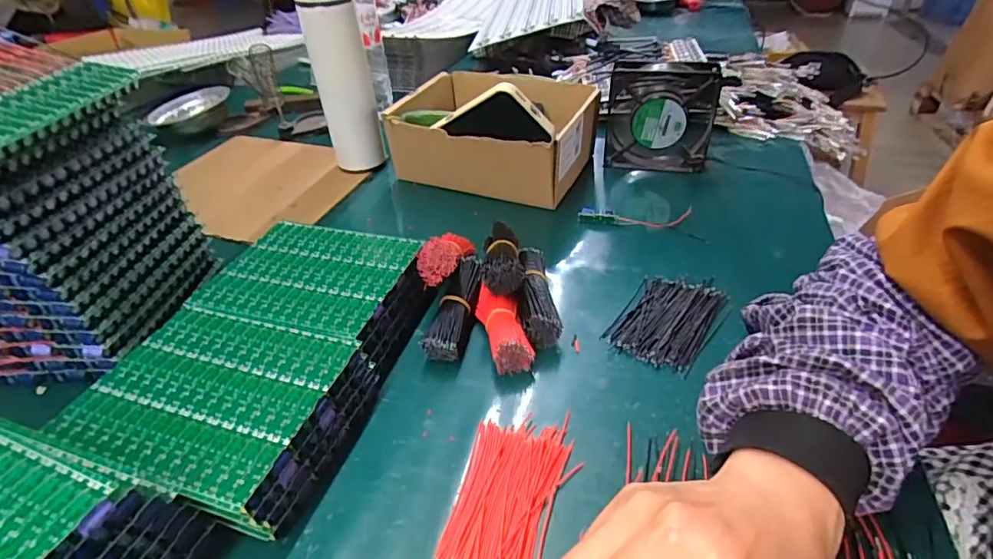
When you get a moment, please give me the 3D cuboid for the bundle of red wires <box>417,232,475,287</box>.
[{"bbox_3d":[-0.041,-0.025,0.453,0.033,0.036,0.100,5,15,8],"label":"bundle of red wires"}]

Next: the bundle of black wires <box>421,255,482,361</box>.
[{"bbox_3d":[-0.033,0.023,0.425,0.031,0.031,0.101,6,38,11],"label":"bundle of black wires"}]

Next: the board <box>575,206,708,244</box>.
[{"bbox_3d":[0.157,-0.068,0.546,0.132,0.015,0.045,12,40,18],"label":"board"}]

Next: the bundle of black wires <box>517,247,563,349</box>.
[{"bbox_3d":[0.031,0.011,0.433,0.030,0.031,0.098,-5,38,-3],"label":"bundle of black wires"}]

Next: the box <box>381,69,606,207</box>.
[{"bbox_3d":[-0.004,-0.184,0.631,0.229,0.092,0.189,14,41,20],"label":"box"}]

